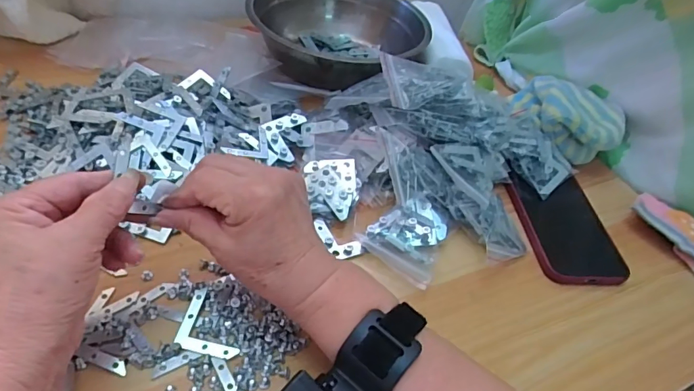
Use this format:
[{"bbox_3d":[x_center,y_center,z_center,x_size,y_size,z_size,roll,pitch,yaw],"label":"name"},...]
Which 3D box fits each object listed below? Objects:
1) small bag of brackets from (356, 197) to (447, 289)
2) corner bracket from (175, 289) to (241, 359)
[{"bbox_3d":[0.057,0.032,0.377,0.063,0.015,0.068,36,50,22],"label":"small bag of brackets"},{"bbox_3d":[-0.097,0.090,0.301,0.030,0.004,0.053,-29,64,-20],"label":"corner bracket"}]

